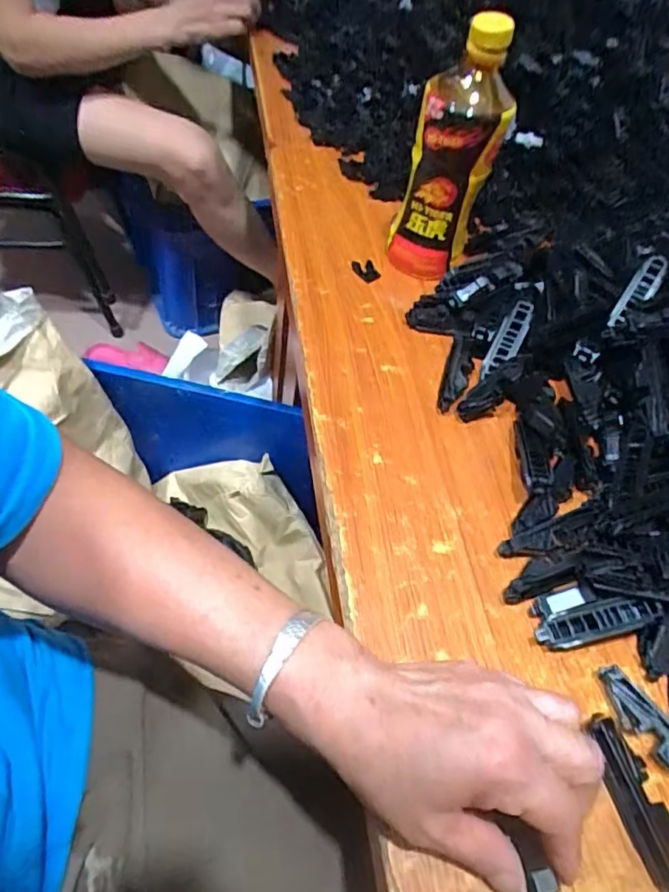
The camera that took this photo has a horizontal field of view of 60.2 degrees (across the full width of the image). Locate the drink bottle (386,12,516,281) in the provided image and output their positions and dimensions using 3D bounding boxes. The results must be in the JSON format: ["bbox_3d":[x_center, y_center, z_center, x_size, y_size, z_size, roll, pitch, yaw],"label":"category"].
[{"bbox_3d":[0.095,-0.235,0.474,0.069,0.190,0.058,16,53,3],"label":"drink bottle"}]

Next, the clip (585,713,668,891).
[{"bbox_3d":[0.157,0.185,0.300,0.025,0.015,0.081,-6,55,-14],"label":"clip"}]

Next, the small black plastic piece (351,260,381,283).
[{"bbox_3d":[0.029,-0.161,0.528,0.027,0.012,0.016,10,53,-2],"label":"small black plastic piece"}]

